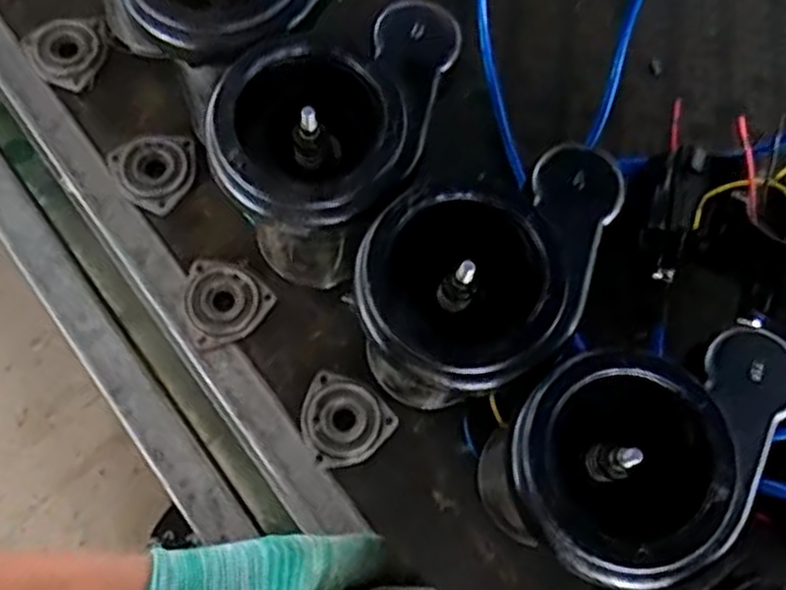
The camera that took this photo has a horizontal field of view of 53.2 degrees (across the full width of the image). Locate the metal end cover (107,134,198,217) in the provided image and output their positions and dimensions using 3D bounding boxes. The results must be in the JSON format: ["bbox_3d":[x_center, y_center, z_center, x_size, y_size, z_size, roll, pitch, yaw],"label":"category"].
[{"bbox_3d":[-0.192,-0.103,0.634,0.065,0.011,0.066,36,75,10],"label":"metal end cover"}]

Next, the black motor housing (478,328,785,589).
[{"bbox_3d":[0.138,0.079,0.430,0.121,0.071,0.171,42,76,11],"label":"black motor housing"}]

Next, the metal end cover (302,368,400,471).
[{"bbox_3d":[-0.039,0.093,0.574,0.066,0.008,0.062,40,76,11],"label":"metal end cover"}]

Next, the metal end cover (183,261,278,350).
[{"bbox_3d":[-0.132,0.007,0.599,0.065,0.011,0.064,36,75,10],"label":"metal end cover"}]

